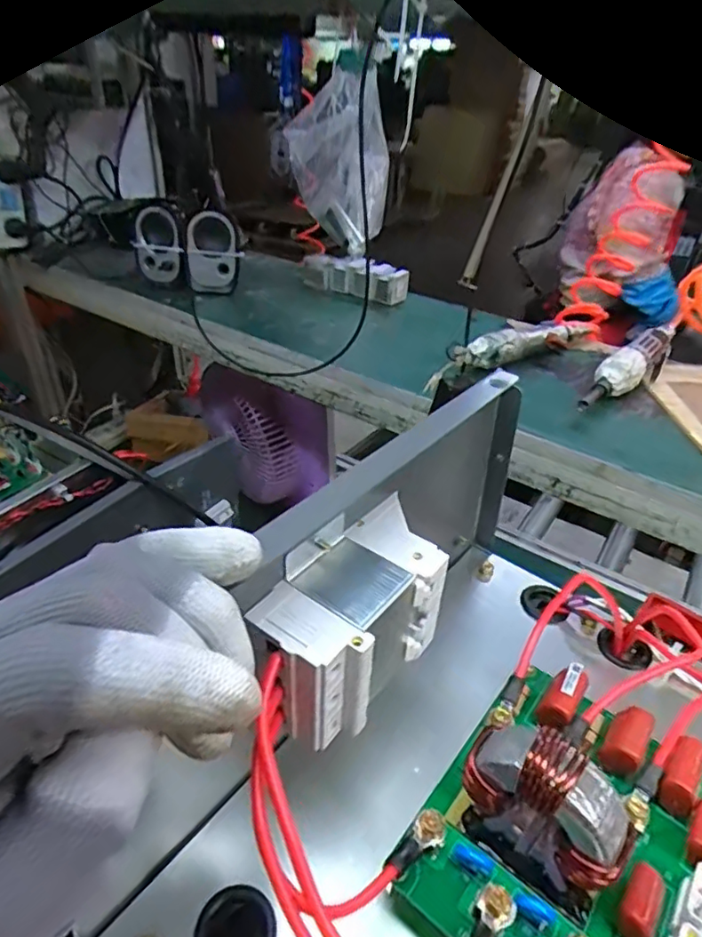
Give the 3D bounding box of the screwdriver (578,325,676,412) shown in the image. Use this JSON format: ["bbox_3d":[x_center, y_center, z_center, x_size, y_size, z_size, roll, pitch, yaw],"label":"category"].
[{"bbox_3d":[0.337,-0.121,0.680,0.043,0.043,0.260,31,44,33],"label":"screwdriver"}]

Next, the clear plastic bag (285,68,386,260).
[{"bbox_3d":[-0.022,-0.471,0.889,0.157,0.222,0.123,2,36,-1],"label":"clear plastic bag"}]

